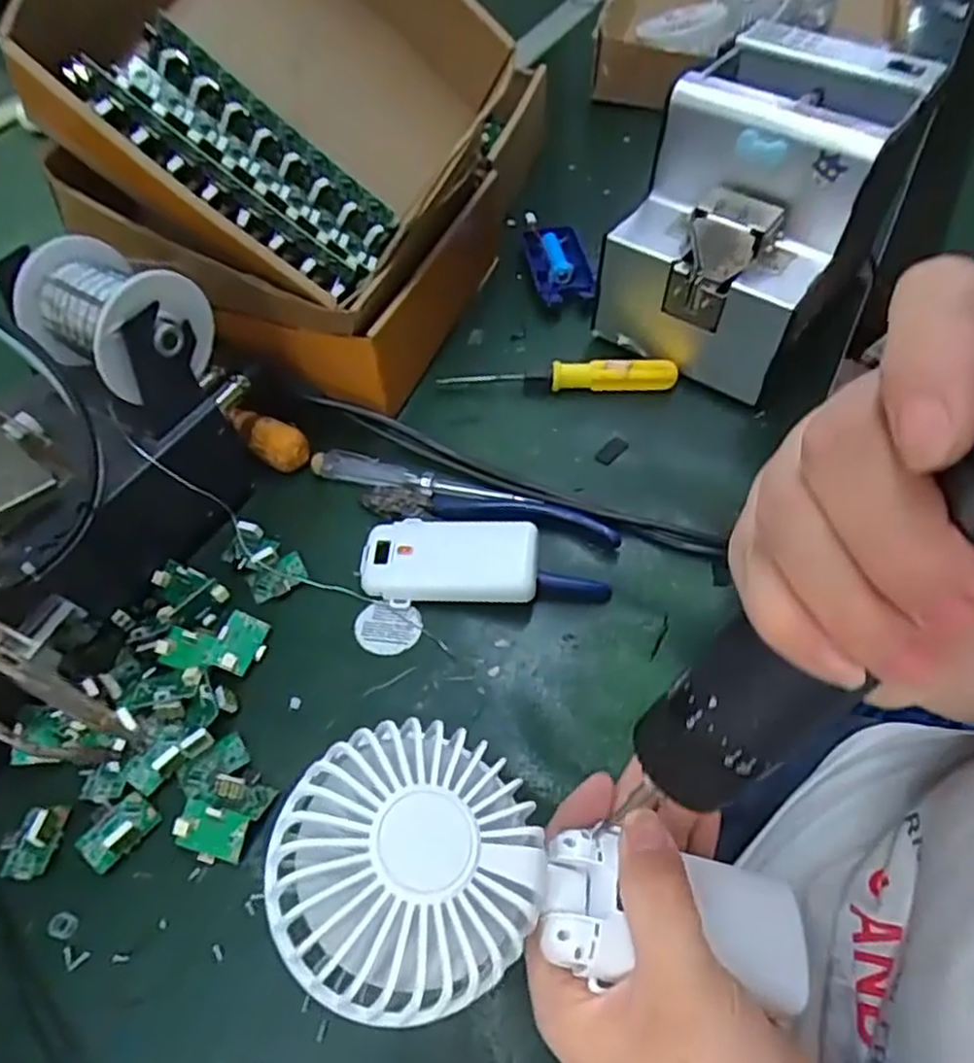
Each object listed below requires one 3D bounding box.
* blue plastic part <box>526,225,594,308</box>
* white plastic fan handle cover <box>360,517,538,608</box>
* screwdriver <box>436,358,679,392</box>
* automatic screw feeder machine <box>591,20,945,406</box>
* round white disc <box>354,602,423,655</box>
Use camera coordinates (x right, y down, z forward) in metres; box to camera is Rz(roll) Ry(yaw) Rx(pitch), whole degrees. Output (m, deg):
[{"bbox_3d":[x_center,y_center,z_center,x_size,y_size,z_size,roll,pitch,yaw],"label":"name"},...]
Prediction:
[{"bbox_3d":[0.056,-0.203,0.547,0.042,0.016,0.087,-9,53,-4],"label":"blue plastic part"},{"bbox_3d":[-0.020,0.015,0.385,0.092,0.022,0.045,2,53,5],"label":"white plastic fan handle cover"},{"bbox_3d":[0.048,-0.102,0.474,0.154,0.022,0.015,-2,53,1],"label":"screwdriver"},{"bbox_3d":[0.174,-0.203,0.463,0.133,0.148,0.172,28,59,20],"label":"automatic screw feeder machine"},{"bbox_3d":[-0.052,0.051,0.375,0.034,0.004,0.030,6,54,7],"label":"round white disc"}]

